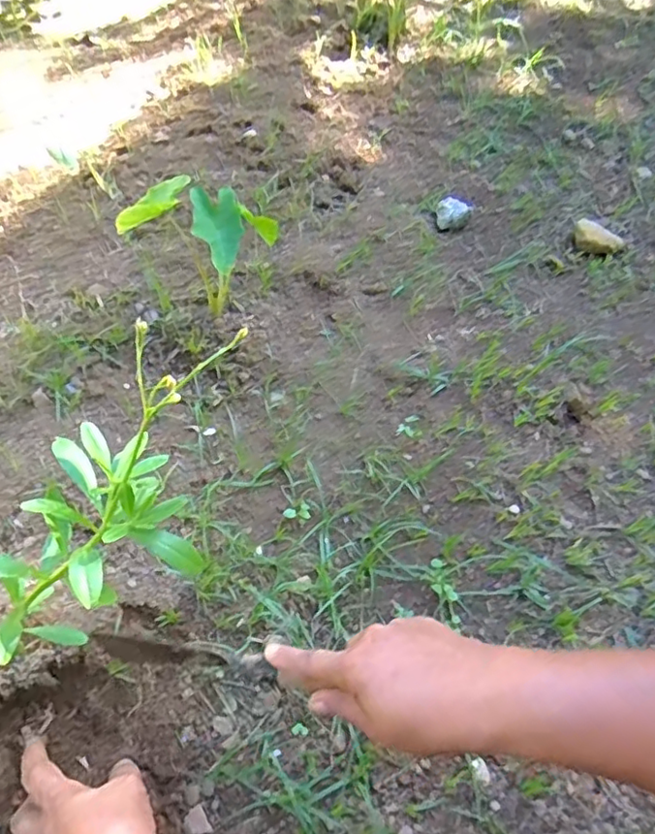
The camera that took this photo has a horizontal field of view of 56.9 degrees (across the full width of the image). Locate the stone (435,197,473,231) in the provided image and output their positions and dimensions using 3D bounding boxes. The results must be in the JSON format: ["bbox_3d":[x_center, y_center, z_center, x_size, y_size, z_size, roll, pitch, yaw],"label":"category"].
[{"bbox_3d":[0.200,-0.324,0.953,0.055,0.025,0.072,13,54,6],"label":"stone"}]

